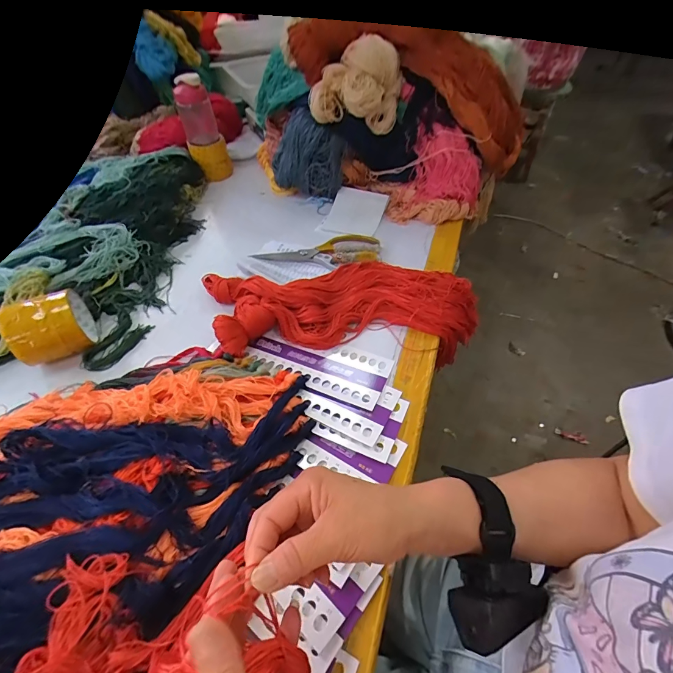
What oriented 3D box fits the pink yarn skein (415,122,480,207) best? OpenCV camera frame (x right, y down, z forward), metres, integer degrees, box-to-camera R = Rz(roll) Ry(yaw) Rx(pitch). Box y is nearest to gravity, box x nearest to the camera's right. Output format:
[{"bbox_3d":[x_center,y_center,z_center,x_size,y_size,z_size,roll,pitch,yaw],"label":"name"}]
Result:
[{"bbox_3d":[0.216,-0.338,0.698,0.124,0.102,0.118,2,49,6],"label":"pink yarn skein"}]

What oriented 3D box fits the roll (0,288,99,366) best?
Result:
[{"bbox_3d":[-0.382,-0.013,0.483,0.077,0.084,0.091,-24,52,-16],"label":"roll"}]

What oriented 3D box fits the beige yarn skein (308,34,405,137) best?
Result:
[{"bbox_3d":[0.032,-0.444,0.647,0.134,0.137,0.117,17,52,18],"label":"beige yarn skein"}]

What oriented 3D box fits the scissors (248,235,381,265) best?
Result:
[{"bbox_3d":[-0.033,-0.148,0.623,0.217,0.017,0.072,-5,49,0],"label":"scissors"}]

